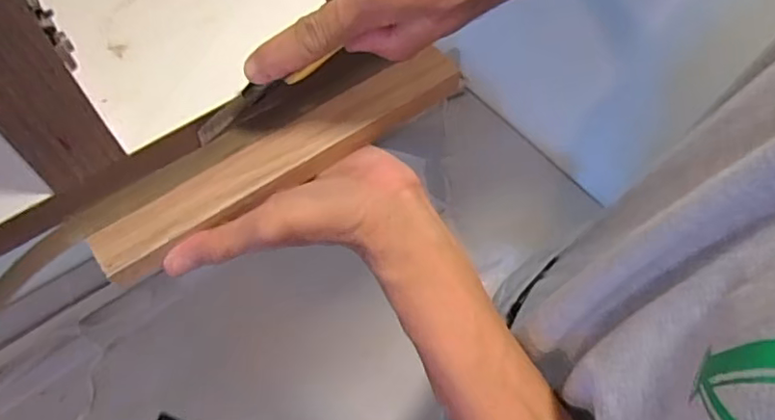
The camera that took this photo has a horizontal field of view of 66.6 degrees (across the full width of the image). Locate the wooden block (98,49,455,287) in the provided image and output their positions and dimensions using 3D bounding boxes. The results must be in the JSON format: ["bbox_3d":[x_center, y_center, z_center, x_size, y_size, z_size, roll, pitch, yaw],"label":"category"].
[{"bbox_3d":[-0.057,-0.033,0.338,0.223,0.013,0.038,-32,62,-16],"label":"wooden block"}]

